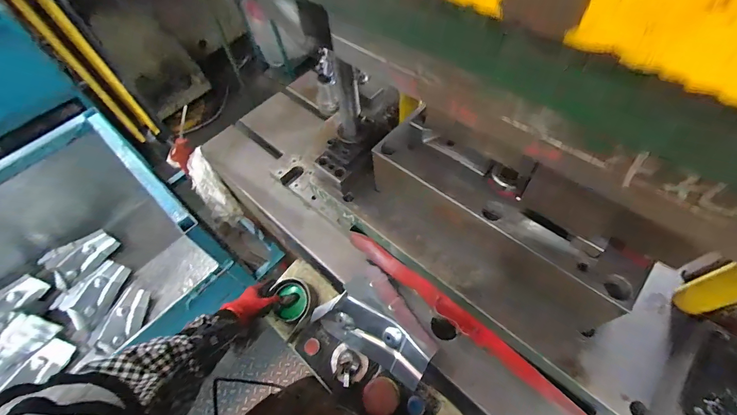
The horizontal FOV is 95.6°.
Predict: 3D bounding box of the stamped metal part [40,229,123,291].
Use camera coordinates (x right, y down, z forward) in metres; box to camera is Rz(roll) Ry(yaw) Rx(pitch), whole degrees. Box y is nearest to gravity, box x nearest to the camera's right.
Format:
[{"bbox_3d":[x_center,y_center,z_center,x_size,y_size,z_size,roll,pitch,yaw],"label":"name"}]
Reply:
[{"bbox_3d":[-1.004,0.177,1.167,0.104,0.104,0.221,31,64,21],"label":"stamped metal part"}]

